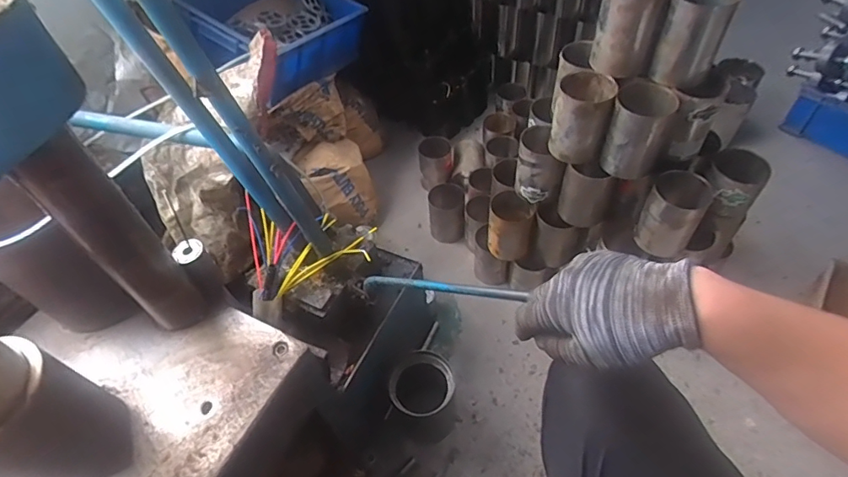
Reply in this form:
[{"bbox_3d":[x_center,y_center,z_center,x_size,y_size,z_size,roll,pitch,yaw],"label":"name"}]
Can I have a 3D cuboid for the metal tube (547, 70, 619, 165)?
[{"bbox_3d":[0.270,-0.208,0.830,0.092,0.121,0.093,11,53,14],"label":"metal tube"}]

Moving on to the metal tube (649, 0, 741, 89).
[{"bbox_3d":[0.414,-0.316,0.732,0.088,0.129,0.102,27,59,24],"label":"metal tube"}]

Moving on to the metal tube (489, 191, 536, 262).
[{"bbox_3d":[0.184,-0.025,1.017,0.092,0.122,0.083,7,53,11],"label":"metal tube"}]

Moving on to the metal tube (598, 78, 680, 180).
[{"bbox_3d":[0.354,-0.178,0.794,0.088,0.126,0.090,19,56,19],"label":"metal tube"}]

